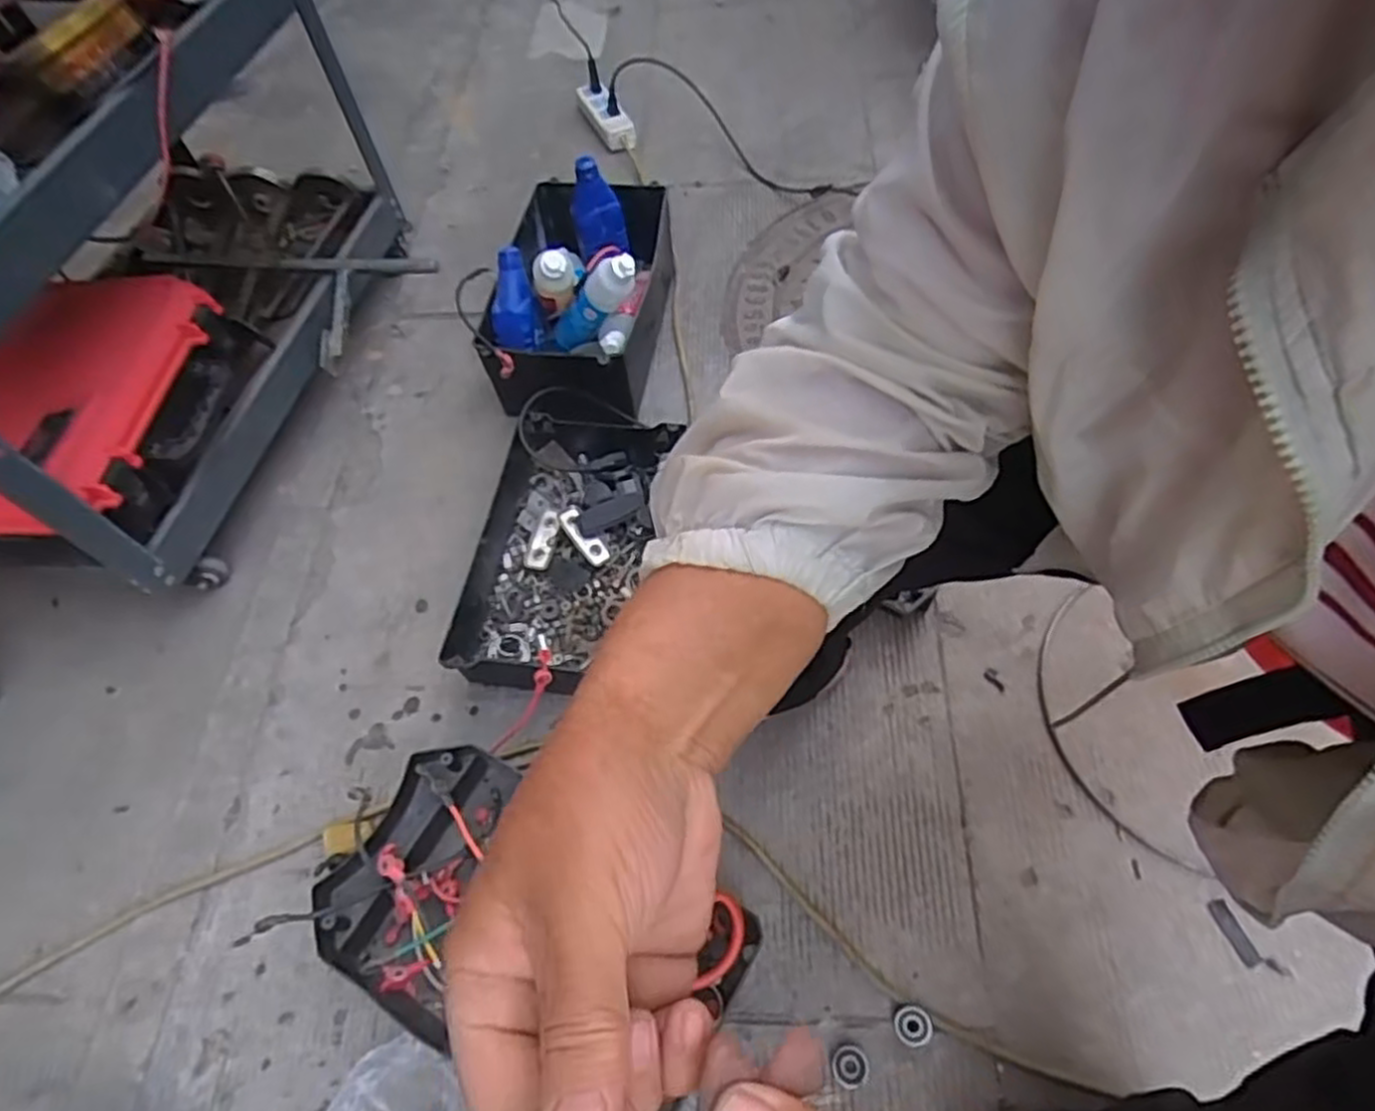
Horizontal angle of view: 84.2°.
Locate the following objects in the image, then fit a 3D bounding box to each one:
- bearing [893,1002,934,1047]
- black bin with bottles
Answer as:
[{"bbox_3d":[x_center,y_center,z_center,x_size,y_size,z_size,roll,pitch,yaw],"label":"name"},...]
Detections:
[{"bbox_3d":[0.196,0.408,0.661,0.031,0.016,0.032,-2,59,3],"label":"bearing"},{"bbox_3d":[-0.141,-0.331,0.990,0.189,0.203,0.321,7,61,8],"label":"black bin with bottles"}]

